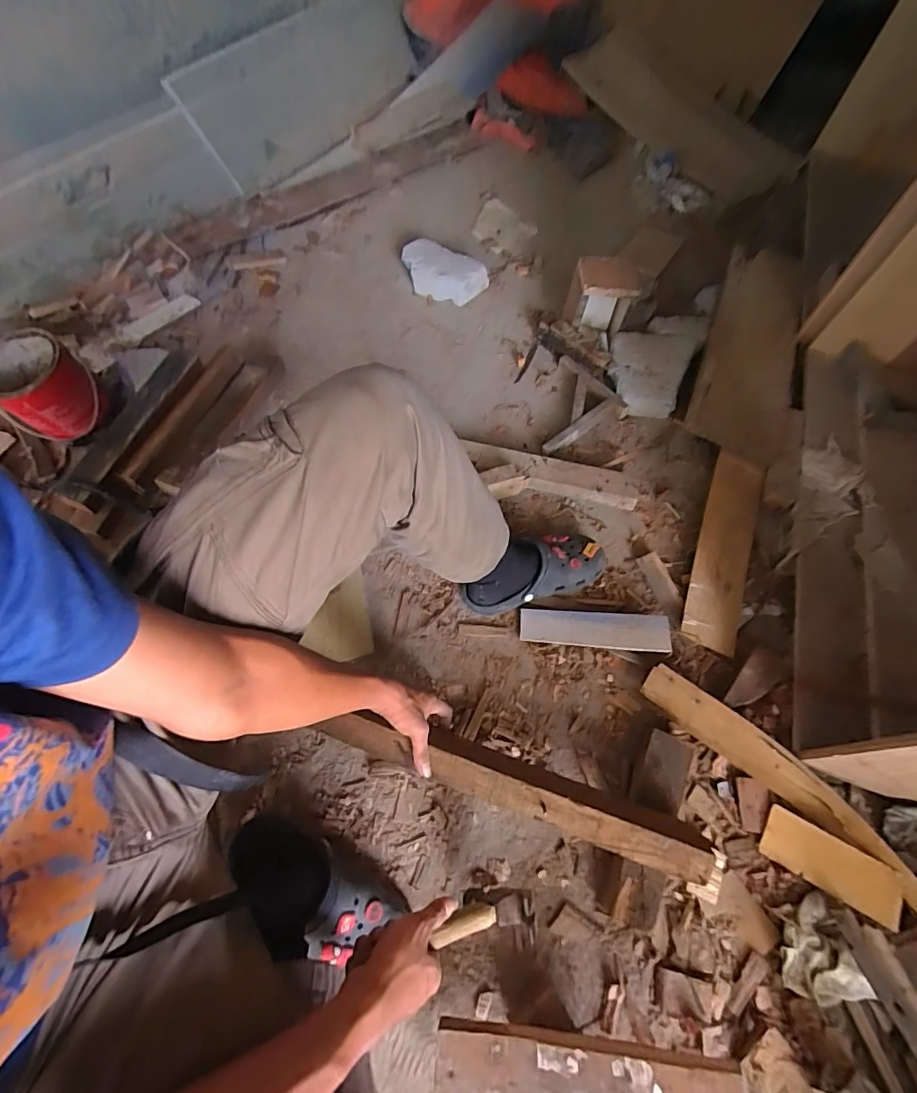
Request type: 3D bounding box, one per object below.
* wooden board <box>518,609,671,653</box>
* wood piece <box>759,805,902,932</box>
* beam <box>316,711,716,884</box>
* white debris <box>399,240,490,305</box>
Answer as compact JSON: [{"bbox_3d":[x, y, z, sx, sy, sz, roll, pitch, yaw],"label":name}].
[{"bbox_3d":[0.221,0.137,0.779,0.233,0.010,0.059,1,67,9],"label":"wooden board"},{"bbox_3d":[0.496,0.423,0.636,0.152,0.012,0.071,26,67,29],"label":"wood piece"},{"bbox_3d":[0.068,0.308,0.616,0.477,0.054,0.063,16,65,10],"label":"beam"},{"bbox_3d":[-0.042,-0.689,1.202,0.220,0.106,0.082,18,66,10],"label":"white debris"}]

